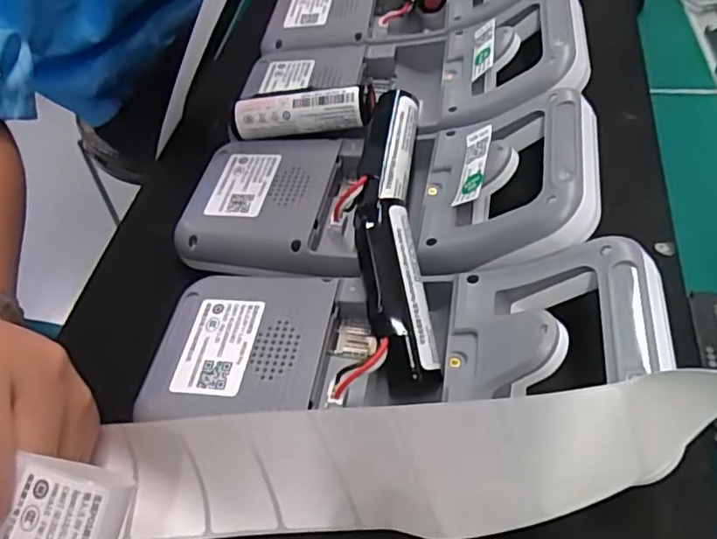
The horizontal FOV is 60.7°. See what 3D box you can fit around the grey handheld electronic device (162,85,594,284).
[{"bbox_3d":[0.008,-0.030,0.253,0.166,0.033,0.080,0,50,22],"label":"grey handheld electronic device"}]

